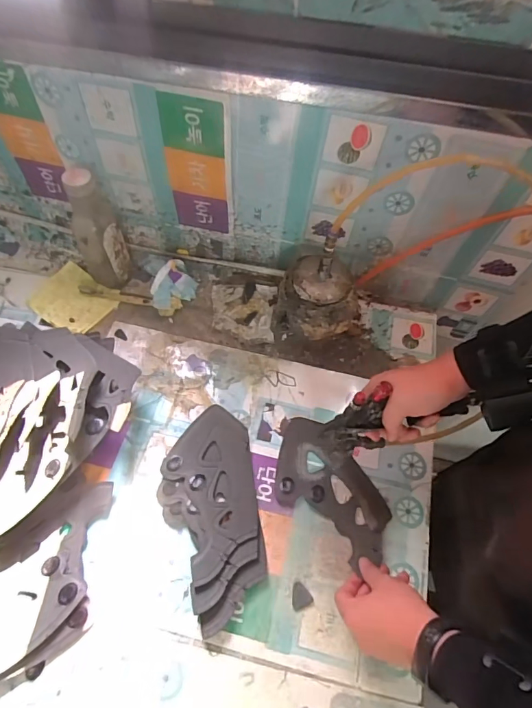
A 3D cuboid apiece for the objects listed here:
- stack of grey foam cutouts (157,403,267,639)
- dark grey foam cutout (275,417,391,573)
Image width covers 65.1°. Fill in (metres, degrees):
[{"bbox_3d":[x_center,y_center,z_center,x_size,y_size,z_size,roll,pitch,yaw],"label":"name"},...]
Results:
[{"bbox_3d":[-0.072,0.202,0.548,0.122,0.028,0.258,-7,62,-5],"label":"stack of grey foam cutouts"},{"bbox_3d":[0.081,0.185,0.578,0.119,0.010,0.202,-27,65,-15],"label":"dark grey foam cutout"}]

